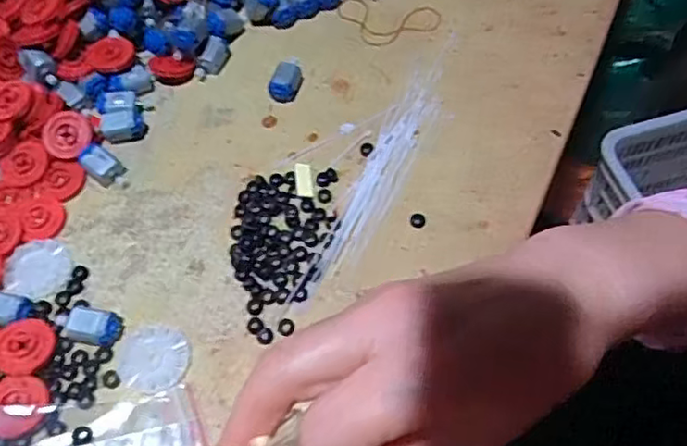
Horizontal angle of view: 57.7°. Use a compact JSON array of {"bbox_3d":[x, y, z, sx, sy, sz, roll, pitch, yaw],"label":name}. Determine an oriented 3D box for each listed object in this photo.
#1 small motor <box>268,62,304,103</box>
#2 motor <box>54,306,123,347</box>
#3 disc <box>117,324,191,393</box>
[{"bbox_3d":[-0.042,-0.103,0.454,0.020,0.017,0.027,10,60,8],"label":"small motor"},{"bbox_3d":[-0.148,0.059,0.358,0.040,0.015,0.018,7,59,5],"label":"motor"},{"bbox_3d":[-0.109,0.076,0.354,0.042,0.004,0.037,15,60,10],"label":"disc"}]

